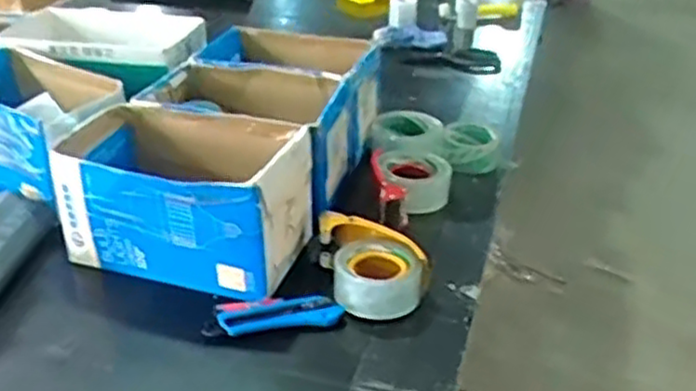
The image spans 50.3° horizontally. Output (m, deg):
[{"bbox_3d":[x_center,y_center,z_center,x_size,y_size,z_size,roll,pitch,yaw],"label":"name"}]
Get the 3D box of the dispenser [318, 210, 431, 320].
[{"bbox_3d":[0.033,0.085,0.893,0.108,0.064,0.160,-7,30,-13],"label":"dispenser"}]

